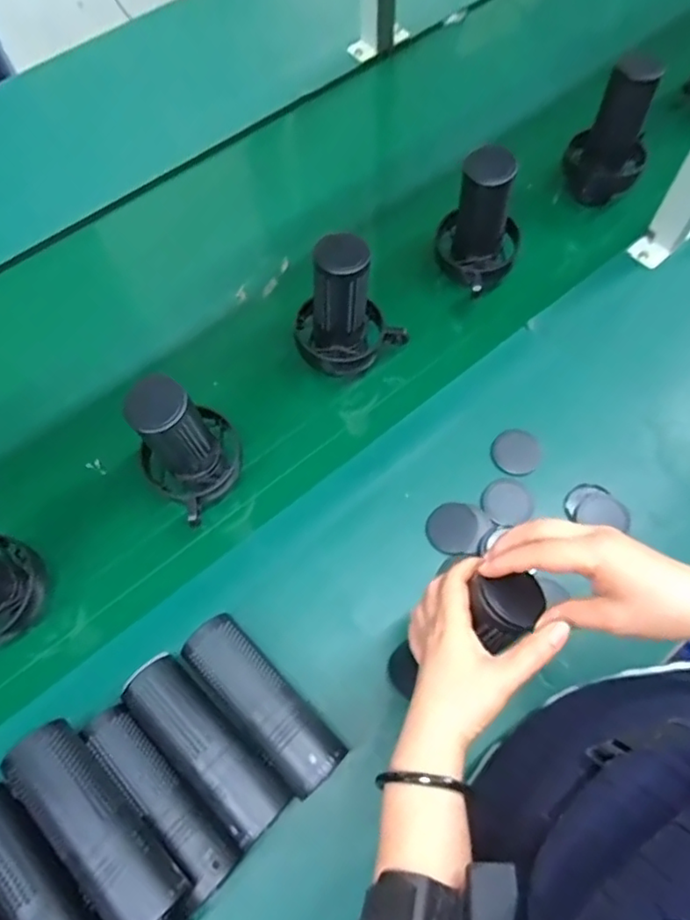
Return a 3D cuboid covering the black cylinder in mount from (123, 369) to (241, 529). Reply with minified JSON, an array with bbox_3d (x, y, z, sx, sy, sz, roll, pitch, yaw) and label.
[{"bbox_3d":[-0.143,-0.014,0.558,0.089,0.154,0.077,-40,72,-13],"label":"black cylinder in mount"}]

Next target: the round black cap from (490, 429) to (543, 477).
[{"bbox_3d":[0.183,-0.009,0.650,0.052,0.004,0.052,-1,65,1],"label":"round black cap"}]

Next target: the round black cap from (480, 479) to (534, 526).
[{"bbox_3d":[0.165,0.042,0.620,0.051,0.007,0.046,-24,67,-9],"label":"round black cap"}]

